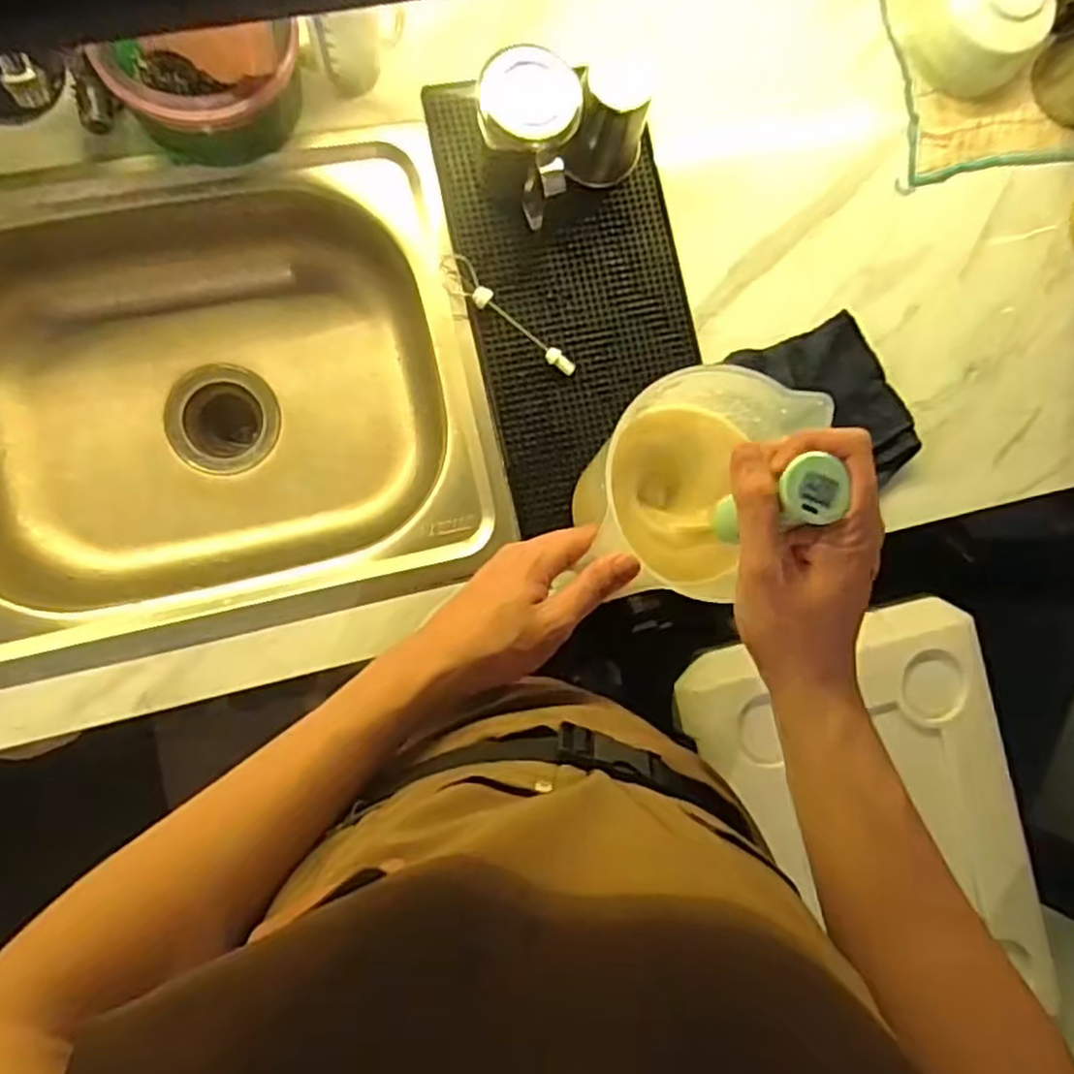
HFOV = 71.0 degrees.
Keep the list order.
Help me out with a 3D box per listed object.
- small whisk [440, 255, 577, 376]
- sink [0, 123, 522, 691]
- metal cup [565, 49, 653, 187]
[{"bbox_3d":[-0.023,-0.193,0.652,0.145,0.031,0.031,35,83,-5],"label":"small whisk"},{"bbox_3d":[-0.295,-0.112,0.684,0.477,0.158,0.383,-13,89,-9],"label":"sink"},{"bbox_3d":[0.063,-0.348,0.630,0.068,0.092,0.070,0,87,-8],"label":"metal cup"}]

